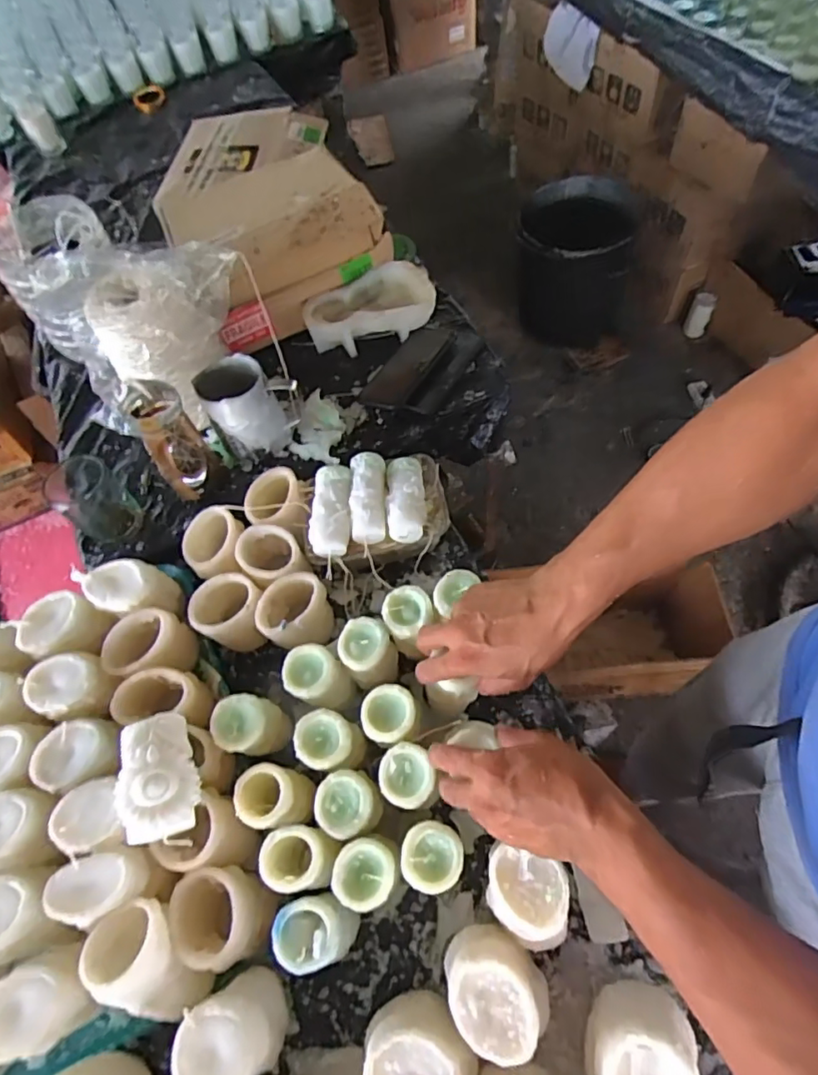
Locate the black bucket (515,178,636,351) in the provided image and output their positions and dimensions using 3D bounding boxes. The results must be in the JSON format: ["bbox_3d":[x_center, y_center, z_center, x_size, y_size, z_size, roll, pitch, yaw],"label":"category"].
[{"bbox_3d":[0.471,-0.783,1.650,0.316,0.334,0.316,-3,61,5],"label":"black bucket"}]

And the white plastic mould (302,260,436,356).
[{"bbox_3d":[-0.057,-0.329,0.812,0.183,0.048,0.097,-17,61,-3],"label":"white plastic mould"}]

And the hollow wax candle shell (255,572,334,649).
[{"bbox_3d":[-0.118,0.086,0.623,0.079,0.068,0.075,-1,61,6],"label":"hollow wax candle shell"}]

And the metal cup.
[{"bbox_3d":[-0.204,-0.171,0.704,0.096,0.095,0.099,-3,61,5],"label":"metal cup"}]

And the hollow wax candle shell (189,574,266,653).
[{"bbox_3d":[-0.196,0.089,0.638,0.077,0.081,0.068,-17,61,-3],"label":"hollow wax candle shell"}]

